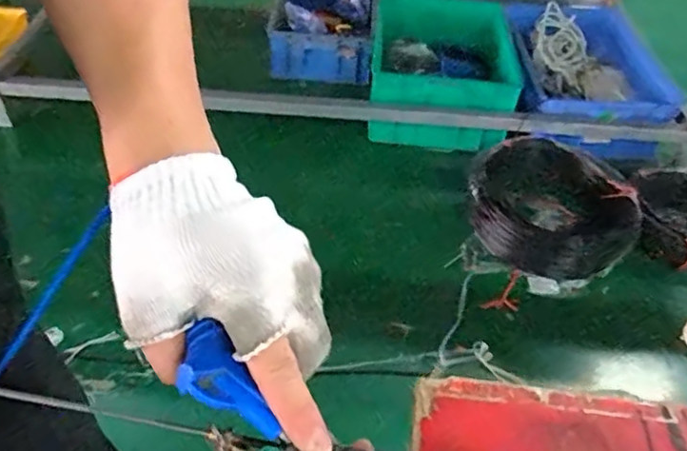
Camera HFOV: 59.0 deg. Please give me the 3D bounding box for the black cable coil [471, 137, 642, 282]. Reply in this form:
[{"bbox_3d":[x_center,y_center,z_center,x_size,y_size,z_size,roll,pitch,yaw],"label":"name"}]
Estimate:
[{"bbox_3d":[0.512,-0.058,1.580,0.373,0.084,0.446,-21,49,-23],"label":"black cable coil"}]

